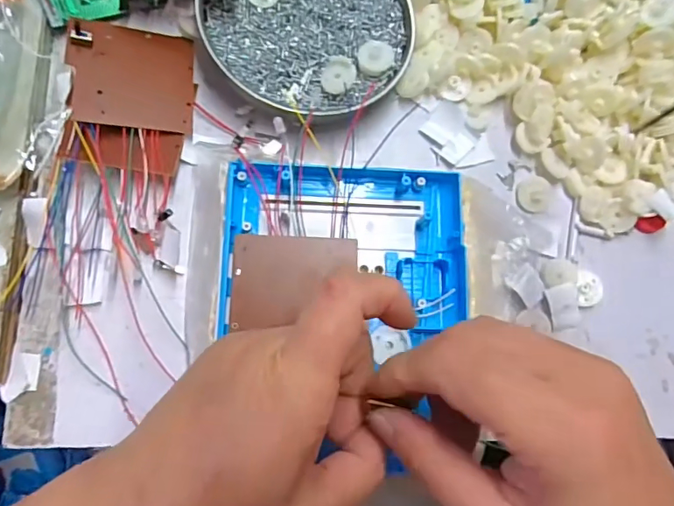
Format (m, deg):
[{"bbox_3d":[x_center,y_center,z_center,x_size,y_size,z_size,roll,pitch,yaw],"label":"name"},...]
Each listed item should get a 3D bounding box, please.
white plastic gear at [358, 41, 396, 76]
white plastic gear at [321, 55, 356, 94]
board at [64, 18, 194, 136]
[{"bbox_3d":[0.026,-0.126,0.318,0.023,0.005,0.023,5,80,-5],"label":"white plastic gear"},{"bbox_3d":[0.001,-0.114,0.318,0.020,0.004,0.023,38,105,1],"label":"white plastic gear"},{"bbox_3d":[-0.127,-0.110,0.305,0.071,0.008,0.071,4,71,-22],"label":"board"}]

